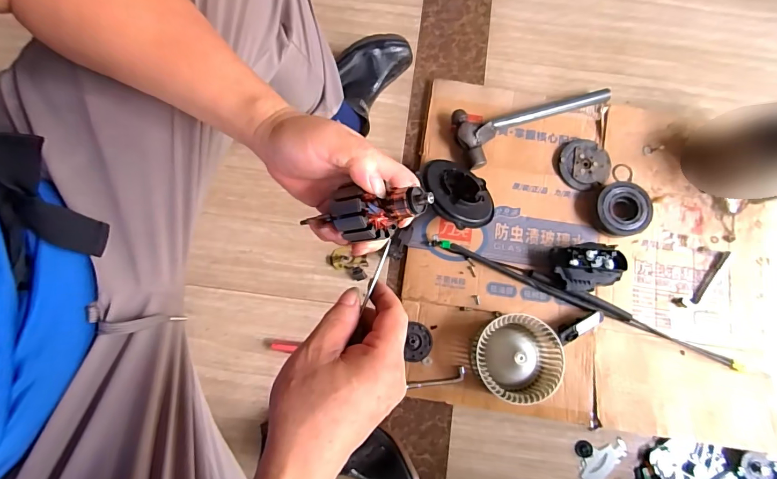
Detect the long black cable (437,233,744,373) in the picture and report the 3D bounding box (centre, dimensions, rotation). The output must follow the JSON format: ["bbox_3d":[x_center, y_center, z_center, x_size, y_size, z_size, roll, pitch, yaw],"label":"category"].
[{"bbox_3d":[0.366,0.107,0.712,0.600,0.044,0.031,23,80,3],"label":"long black cable"}]

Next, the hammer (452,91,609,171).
[{"bbox_3d":[0.287,-0.258,0.775,0.332,0.045,0.118,-25,81,-5],"label":"hammer"}]

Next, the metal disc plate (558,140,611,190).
[{"bbox_3d":[0.393,-0.152,0.777,0.100,0.010,0.095,0,80,-1],"label":"metal disc plate"}]

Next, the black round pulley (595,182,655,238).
[{"bbox_3d":[0.458,-0.058,0.749,0.104,0.037,0.104,0,80,-1],"label":"black round pulley"}]

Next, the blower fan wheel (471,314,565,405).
[{"bbox_3d":[0.221,0.203,0.677,0.137,0.091,0.135,0,80,-1],"label":"blower fan wheel"}]

